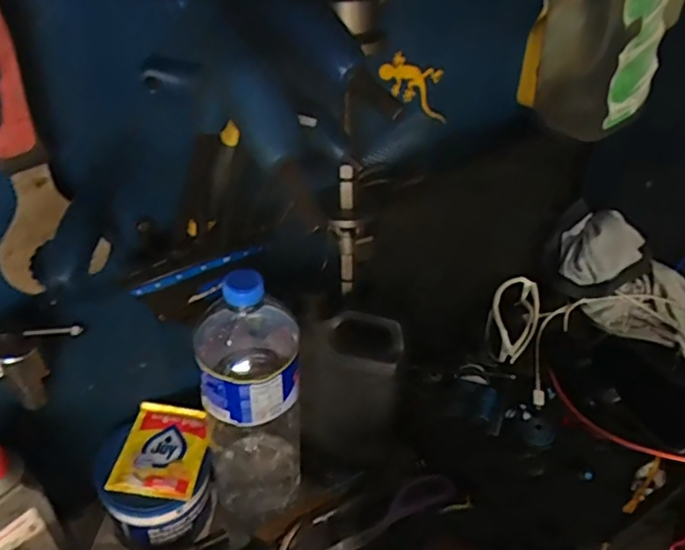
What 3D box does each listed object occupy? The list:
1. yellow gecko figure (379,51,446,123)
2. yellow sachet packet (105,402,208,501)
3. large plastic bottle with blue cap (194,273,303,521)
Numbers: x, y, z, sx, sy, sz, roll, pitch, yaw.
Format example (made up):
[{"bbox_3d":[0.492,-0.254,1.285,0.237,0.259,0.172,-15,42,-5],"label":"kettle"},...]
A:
[{"bbox_3d":[0.081,-0.203,0.614,0.114,0.046,0.020,19,19,-49],"label":"yellow gecko figure"},{"bbox_3d":[-0.173,0.170,0.568,0.078,0.012,0.093,7,40,4],"label":"yellow sachet packet"},{"bbox_3d":[-0.084,0.117,0.545,0.088,0.299,0.097,-3,40,-7],"label":"large plastic bottle with blue cap"}]

